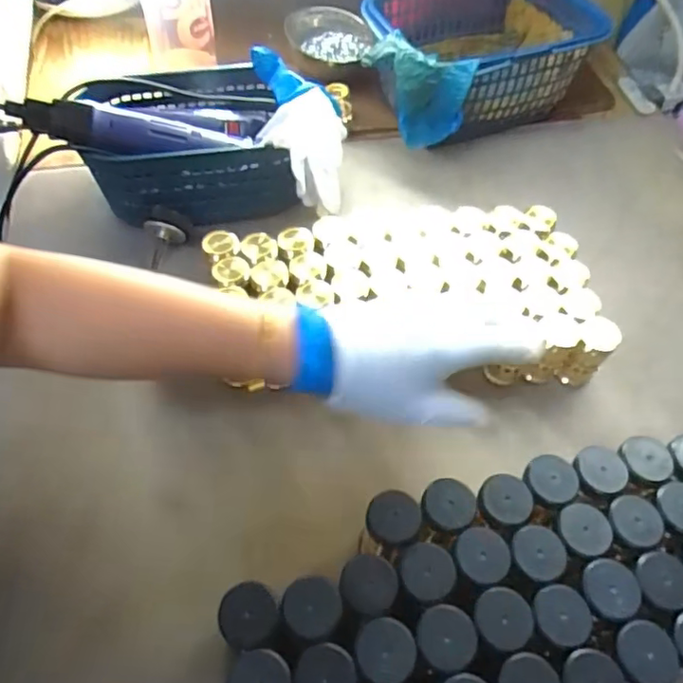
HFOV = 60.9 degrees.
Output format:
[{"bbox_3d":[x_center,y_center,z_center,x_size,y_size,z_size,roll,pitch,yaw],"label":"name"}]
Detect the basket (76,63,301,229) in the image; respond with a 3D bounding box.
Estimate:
[{"bbox_3d":[-0.148,-0.203,0.594,0.188,0.082,0.150,-6,58,-7],"label":"basket"}]

